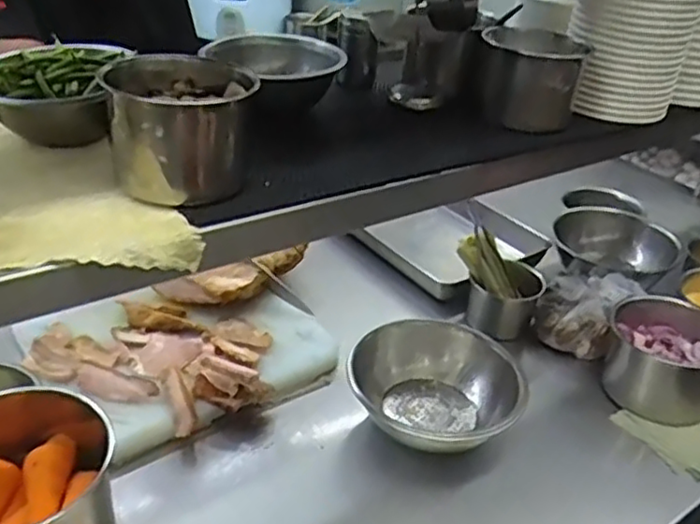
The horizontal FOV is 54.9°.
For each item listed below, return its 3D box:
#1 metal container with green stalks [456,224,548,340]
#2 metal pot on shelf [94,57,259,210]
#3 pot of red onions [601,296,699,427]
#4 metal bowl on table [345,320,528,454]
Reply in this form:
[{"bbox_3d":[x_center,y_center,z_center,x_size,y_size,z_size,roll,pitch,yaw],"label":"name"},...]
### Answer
[{"bbox_3d":[0.241,0.032,1.097,0.134,0.155,0.097,19,34,23],"label":"metal container with green stalks"},{"bbox_3d":[-0.135,-0.110,0.547,0.109,0.097,0.100,4,31,-2],"label":"metal pot on shelf"},{"bbox_3d":[0.464,0.150,1.000,0.171,0.123,0.157,22,35,26],"label":"pot of red onions"},{"bbox_3d":[0.112,0.173,0.892,0.218,0.096,0.193,-16,37,-32],"label":"metal bowl on table"}]

